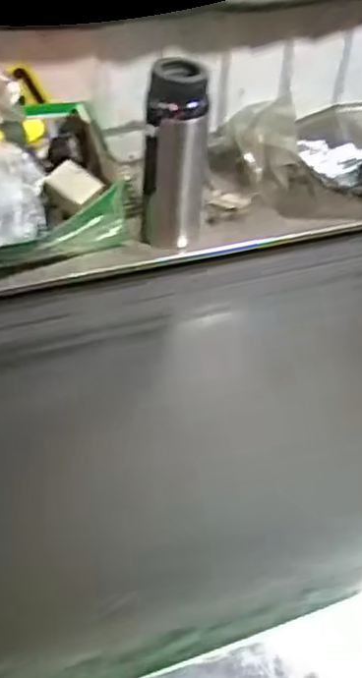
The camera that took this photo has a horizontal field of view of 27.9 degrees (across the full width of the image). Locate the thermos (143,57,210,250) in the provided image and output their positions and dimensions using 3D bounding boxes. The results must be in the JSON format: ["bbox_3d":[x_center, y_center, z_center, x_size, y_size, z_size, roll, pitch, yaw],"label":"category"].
[{"bbox_3d":[-0.005,-0.219,0.883,0.073,0.224,0.062,9,47,2],"label":"thermos"}]

